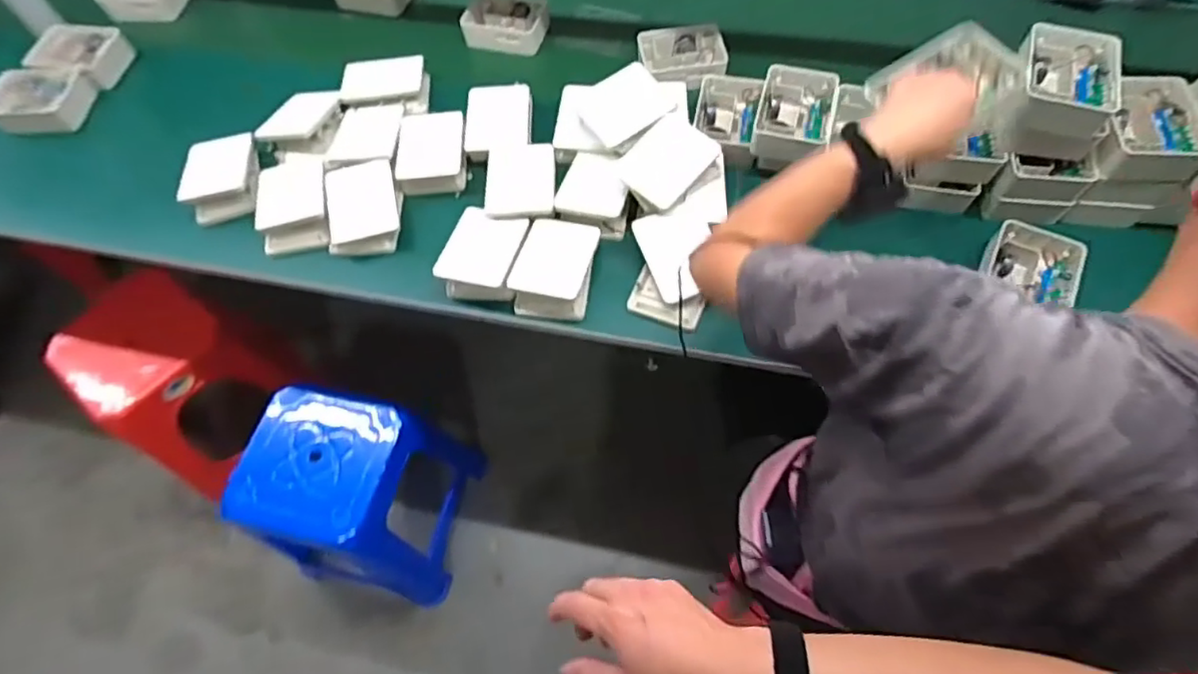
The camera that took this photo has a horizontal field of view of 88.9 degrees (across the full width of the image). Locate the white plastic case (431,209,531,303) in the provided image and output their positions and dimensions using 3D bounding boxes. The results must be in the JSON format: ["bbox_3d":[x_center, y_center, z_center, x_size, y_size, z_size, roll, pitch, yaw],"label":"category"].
[{"bbox_3d":[-0.165,-0.118,0.893,0.100,0.059,0.127,8,63,7],"label":"white plastic case"}]

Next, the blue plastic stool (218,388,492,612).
[{"bbox_3d":[-0.484,0.323,1.285,0.322,0.444,0.342,10,63,8],"label":"blue plastic stool"}]

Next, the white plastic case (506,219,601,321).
[{"bbox_3d":[-0.063,-0.101,0.874,0.105,0.046,0.150,10,63,8],"label":"white plastic case"}]

